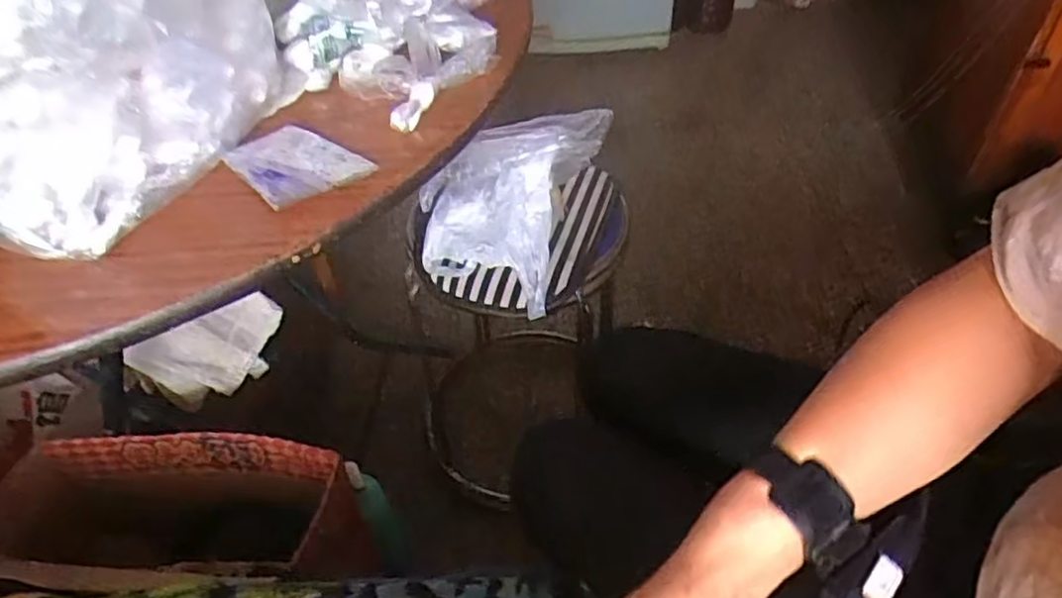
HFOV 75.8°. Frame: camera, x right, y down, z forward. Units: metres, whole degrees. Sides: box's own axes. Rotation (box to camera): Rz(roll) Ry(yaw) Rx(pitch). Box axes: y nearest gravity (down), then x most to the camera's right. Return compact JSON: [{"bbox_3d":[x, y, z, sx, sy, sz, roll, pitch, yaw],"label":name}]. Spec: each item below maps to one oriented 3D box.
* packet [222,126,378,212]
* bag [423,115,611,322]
[{"bbox_3d":[-0.165,-0.095,0.471,0.094,0.014,0.069,24,51,25],"label":"packet"},{"bbox_3d":[-0.024,-0.135,0.867,0.186,0.148,0.227,17,49,19],"label":"bag"}]

